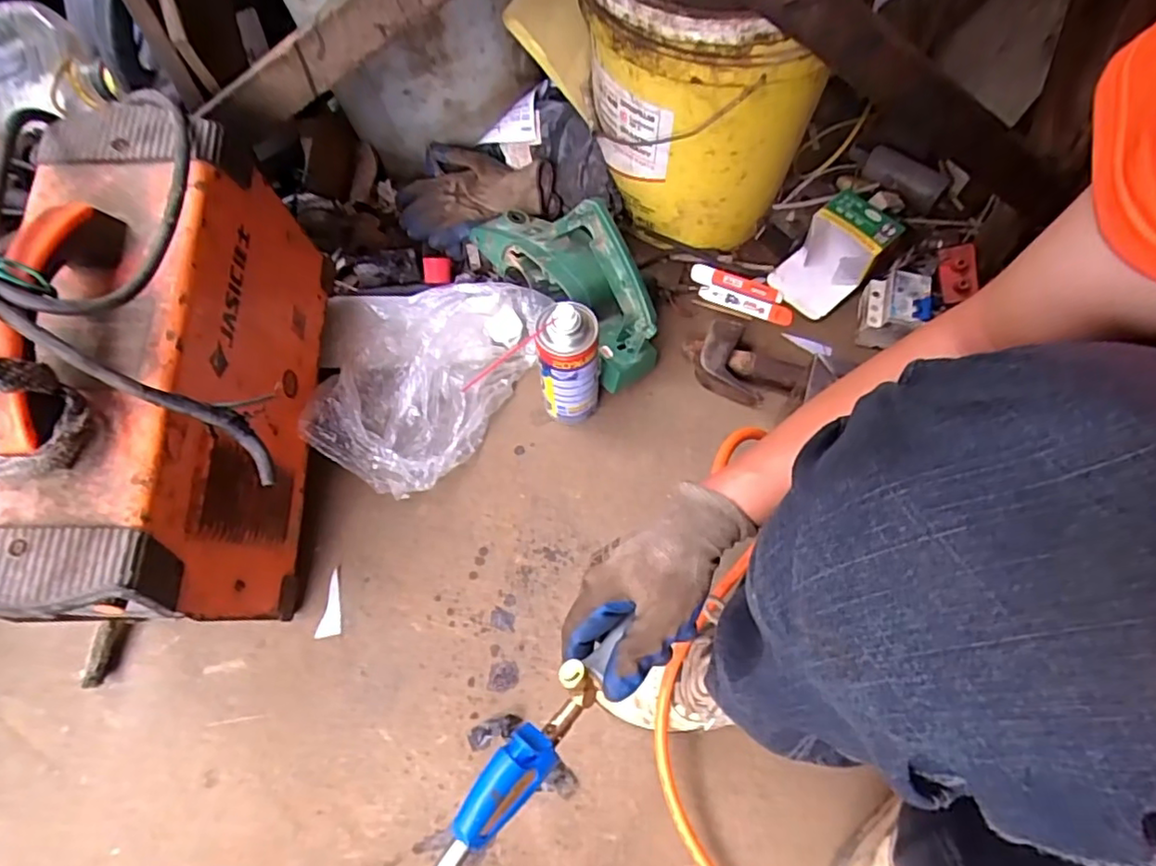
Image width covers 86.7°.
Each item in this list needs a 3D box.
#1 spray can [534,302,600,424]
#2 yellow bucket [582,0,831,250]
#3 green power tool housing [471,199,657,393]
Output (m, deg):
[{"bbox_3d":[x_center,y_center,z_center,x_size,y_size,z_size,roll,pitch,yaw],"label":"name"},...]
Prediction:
[{"bbox_3d":[-0.010,-0.073,0.663,0.066,0.180,0.059,-1,65,2],"label":"spray can"},{"bbox_3d":[0.141,-0.409,0.714,0.261,0.296,0.272,-1,65,2],"label":"yellow bucket"},{"bbox_3d":[-0.012,-0.191,0.729,0.099,0.151,0.278,-36,69,-13],"label":"green power tool housing"}]

